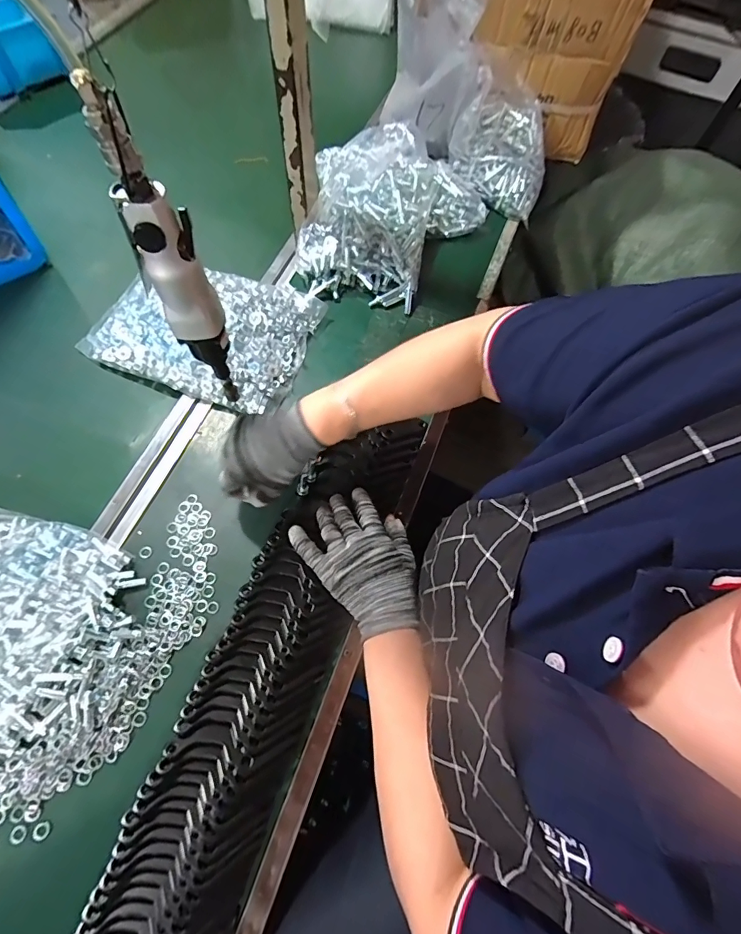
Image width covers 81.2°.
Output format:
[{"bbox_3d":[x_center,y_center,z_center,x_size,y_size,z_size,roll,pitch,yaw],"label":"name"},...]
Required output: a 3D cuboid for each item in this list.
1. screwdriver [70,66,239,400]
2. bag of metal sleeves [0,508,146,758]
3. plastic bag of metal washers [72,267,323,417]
[{"bbox_3d":[-0.168,-0.159,0.390,0.049,0.284,0.045,-3,66,-3],"label":"screwdriver"},{"bbox_3d":[-0.364,0.150,0.430,0.232,0.033,0.197,13,66,4],"label":"bag of metal sleeves"},{"bbox_3d":[-0.222,-0.193,0.576,0.275,0.040,0.203,19,67,6],"label":"plastic bag of metal washers"}]

